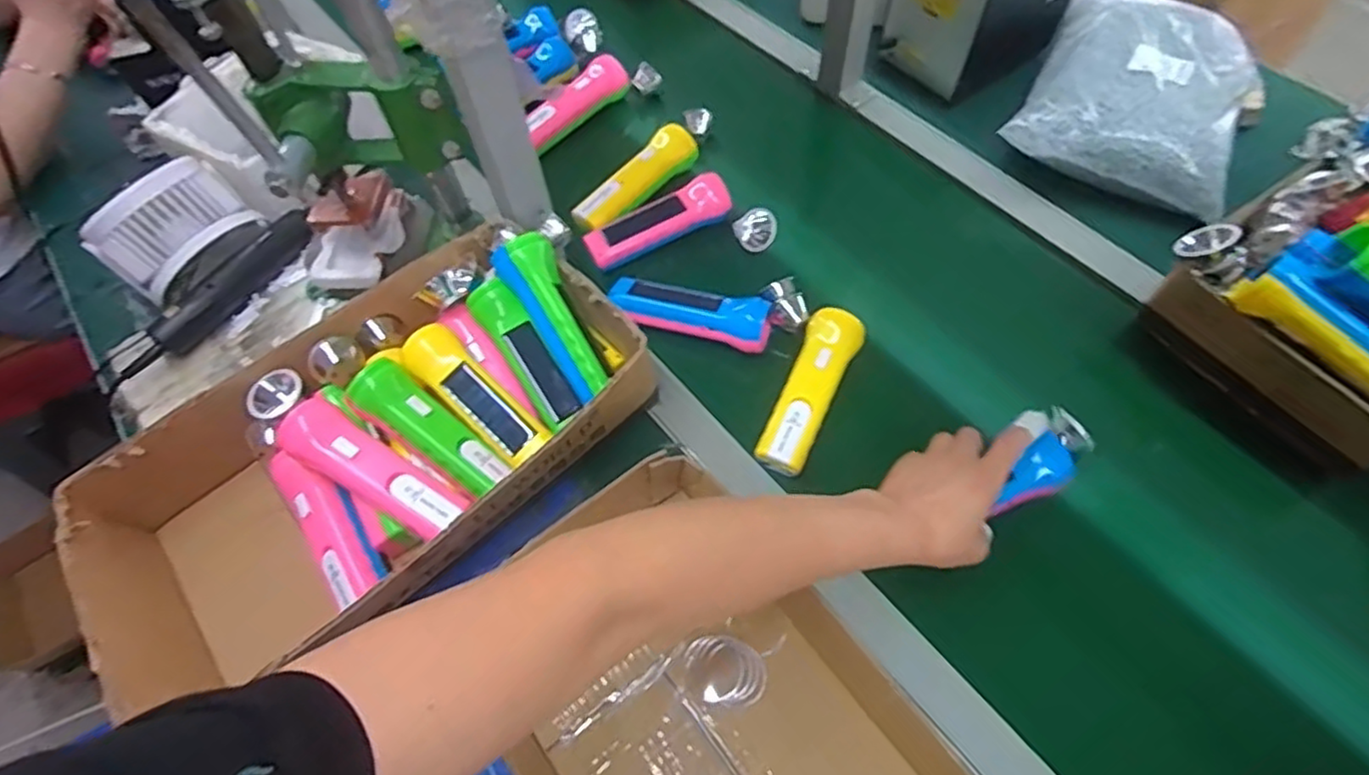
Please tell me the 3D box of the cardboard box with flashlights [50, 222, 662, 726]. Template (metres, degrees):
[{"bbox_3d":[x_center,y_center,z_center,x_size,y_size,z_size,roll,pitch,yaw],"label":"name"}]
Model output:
[{"bbox_3d":[-0.252,0.048,0.557,0.422,0.127,0.233,-39,66,-18],"label":"cardboard box with flashlights"}]

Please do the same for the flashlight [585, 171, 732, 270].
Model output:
[{"bbox_3d":[-0.026,-0.175,0.708,0.159,0.038,0.045,-24,62,-11],"label":"flashlight"}]

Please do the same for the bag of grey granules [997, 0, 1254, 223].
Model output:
[{"bbox_3d":[0.492,-0.336,0.743,0.208,0.062,0.290,20,63,13],"label":"bag of grey granules"}]

